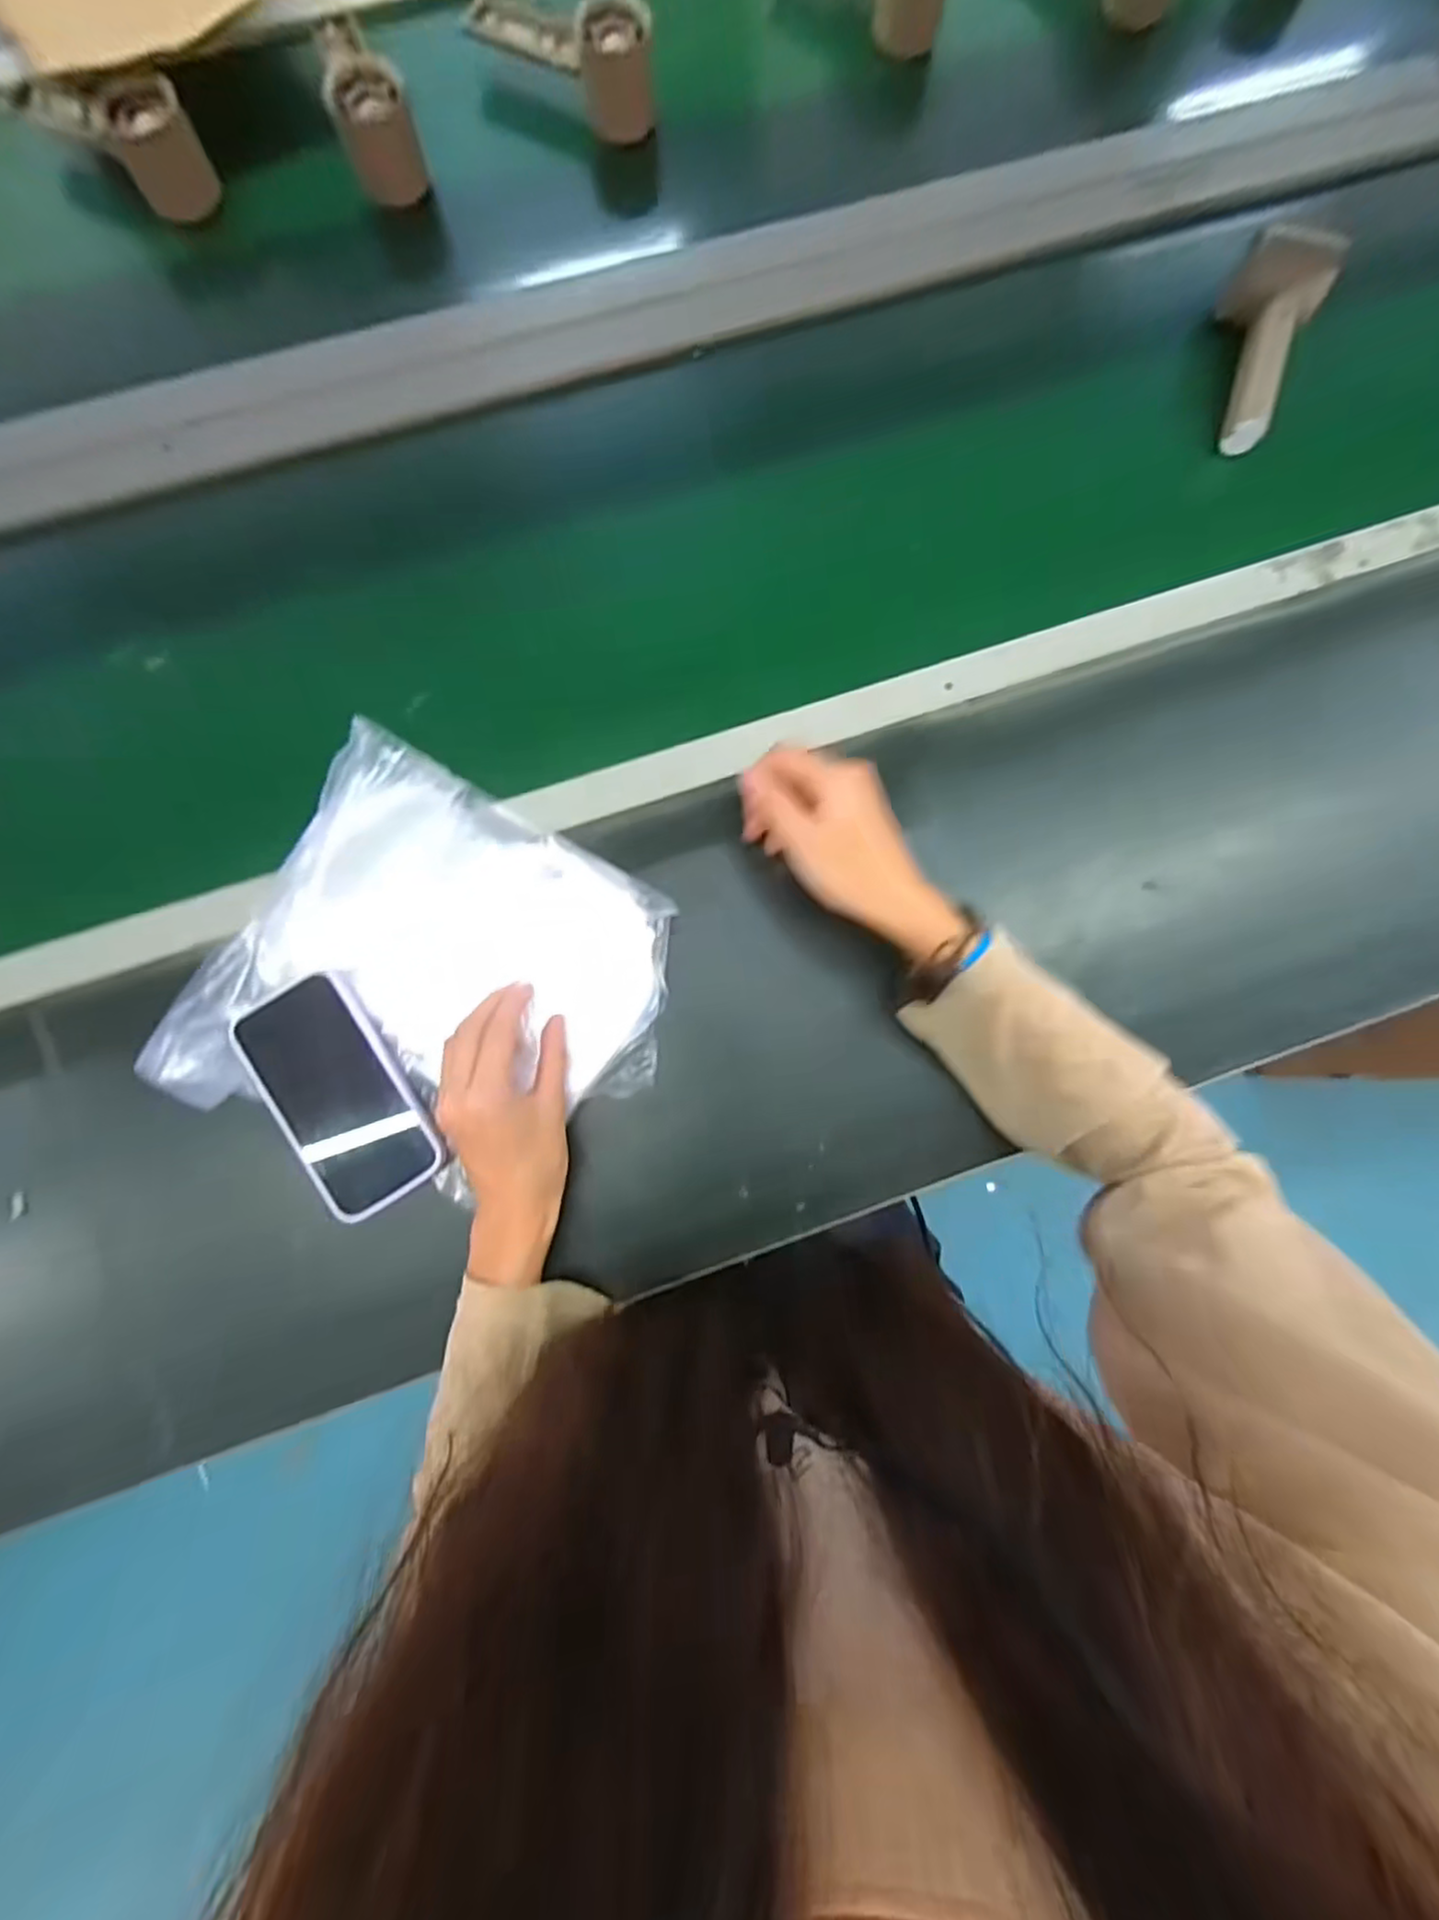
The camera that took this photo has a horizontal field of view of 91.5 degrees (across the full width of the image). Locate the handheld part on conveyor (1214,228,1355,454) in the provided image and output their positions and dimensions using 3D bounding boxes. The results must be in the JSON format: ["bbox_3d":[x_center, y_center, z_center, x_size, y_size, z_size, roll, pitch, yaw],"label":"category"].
[{"bbox_3d":[0.409,-0.453,0.526,0.055,0.047,0.139,7,98,-3],"label":"handheld part on conveyor"}]

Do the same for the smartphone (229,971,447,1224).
[{"bbox_3d":[-0.240,0.084,0.438,0.077,0.008,0.148,-32,84,-8],"label":"smartphone"}]

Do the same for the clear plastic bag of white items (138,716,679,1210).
[{"bbox_3d":[-0.177,0.019,0.463,0.262,0.058,0.244,29,88,-9],"label":"clear plastic bag of white items"}]

